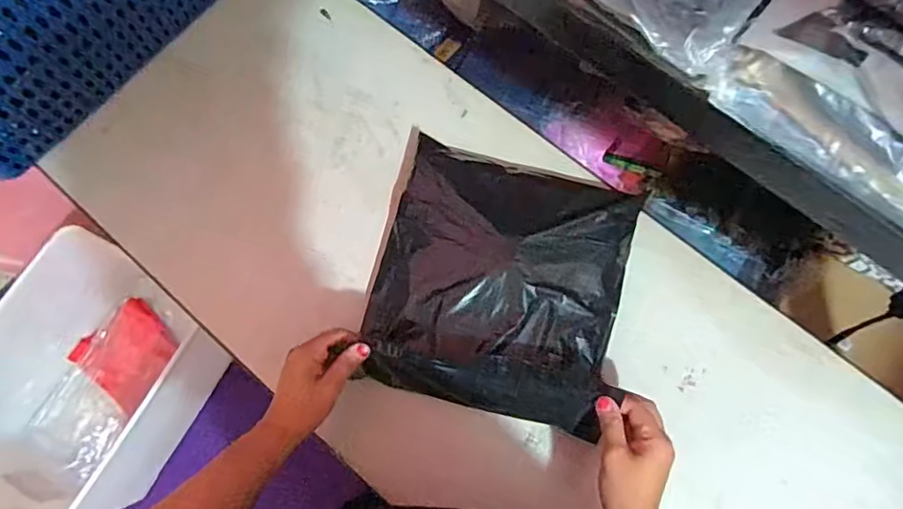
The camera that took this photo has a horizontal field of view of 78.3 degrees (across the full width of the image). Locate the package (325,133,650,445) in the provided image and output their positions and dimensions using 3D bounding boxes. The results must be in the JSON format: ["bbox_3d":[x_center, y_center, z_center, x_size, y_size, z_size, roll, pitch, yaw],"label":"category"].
[{"bbox_3d":[0.054,0.027,0.607,0.268,0.051,0.275,14,75,5],"label":"package"}]

